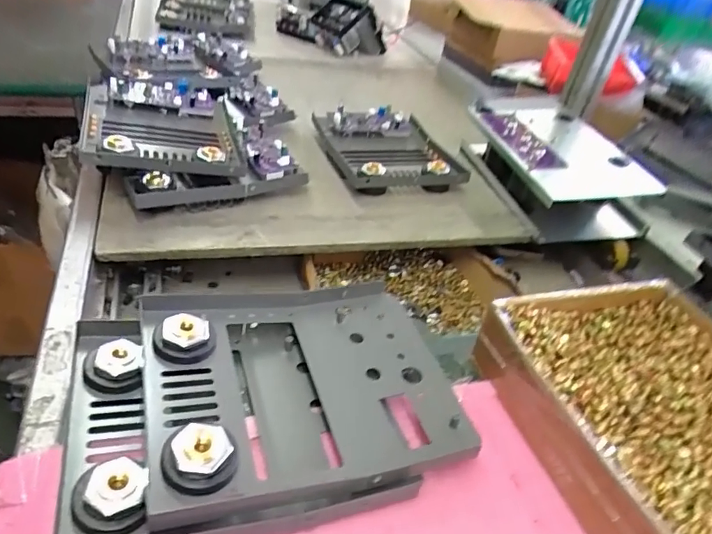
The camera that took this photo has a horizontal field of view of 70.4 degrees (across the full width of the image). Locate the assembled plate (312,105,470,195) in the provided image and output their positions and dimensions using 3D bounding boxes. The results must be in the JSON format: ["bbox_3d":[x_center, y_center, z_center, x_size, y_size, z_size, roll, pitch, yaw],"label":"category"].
[{"bbox_3d":[0.043,-0.151,0.660,0.154,0.047,0.179,-6,40,-20],"label":"assembled plate"}]

